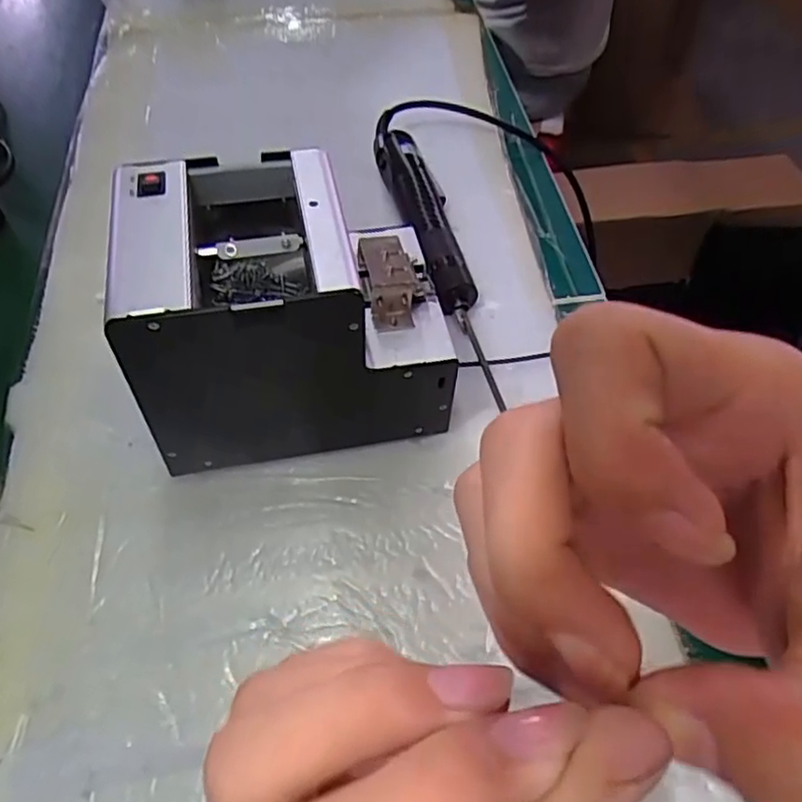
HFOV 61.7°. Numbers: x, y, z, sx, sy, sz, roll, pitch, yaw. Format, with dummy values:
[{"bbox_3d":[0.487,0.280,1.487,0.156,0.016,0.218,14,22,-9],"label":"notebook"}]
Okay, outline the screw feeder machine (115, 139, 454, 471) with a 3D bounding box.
[{"bbox_3d":[-0.066,-0.054,0.415,0.174,0.148,0.120,-10,54,-7],"label":"screw feeder machine"}]

